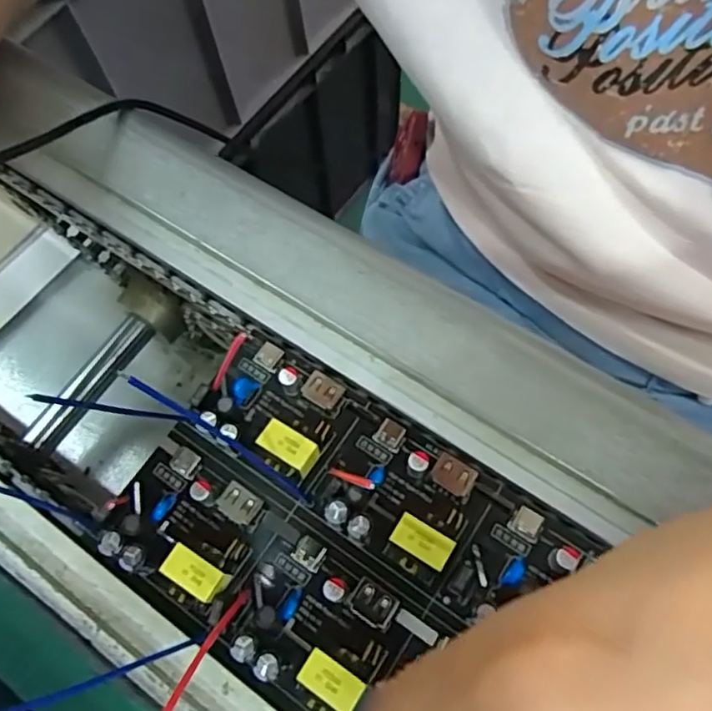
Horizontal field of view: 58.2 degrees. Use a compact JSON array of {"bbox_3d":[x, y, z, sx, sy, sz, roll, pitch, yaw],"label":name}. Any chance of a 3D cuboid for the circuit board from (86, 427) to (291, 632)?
[{"bbox_3d":[-0.054,0.052,0.204,0.052,0.014,0.042,31,71,16],"label":"circuit board"}]

